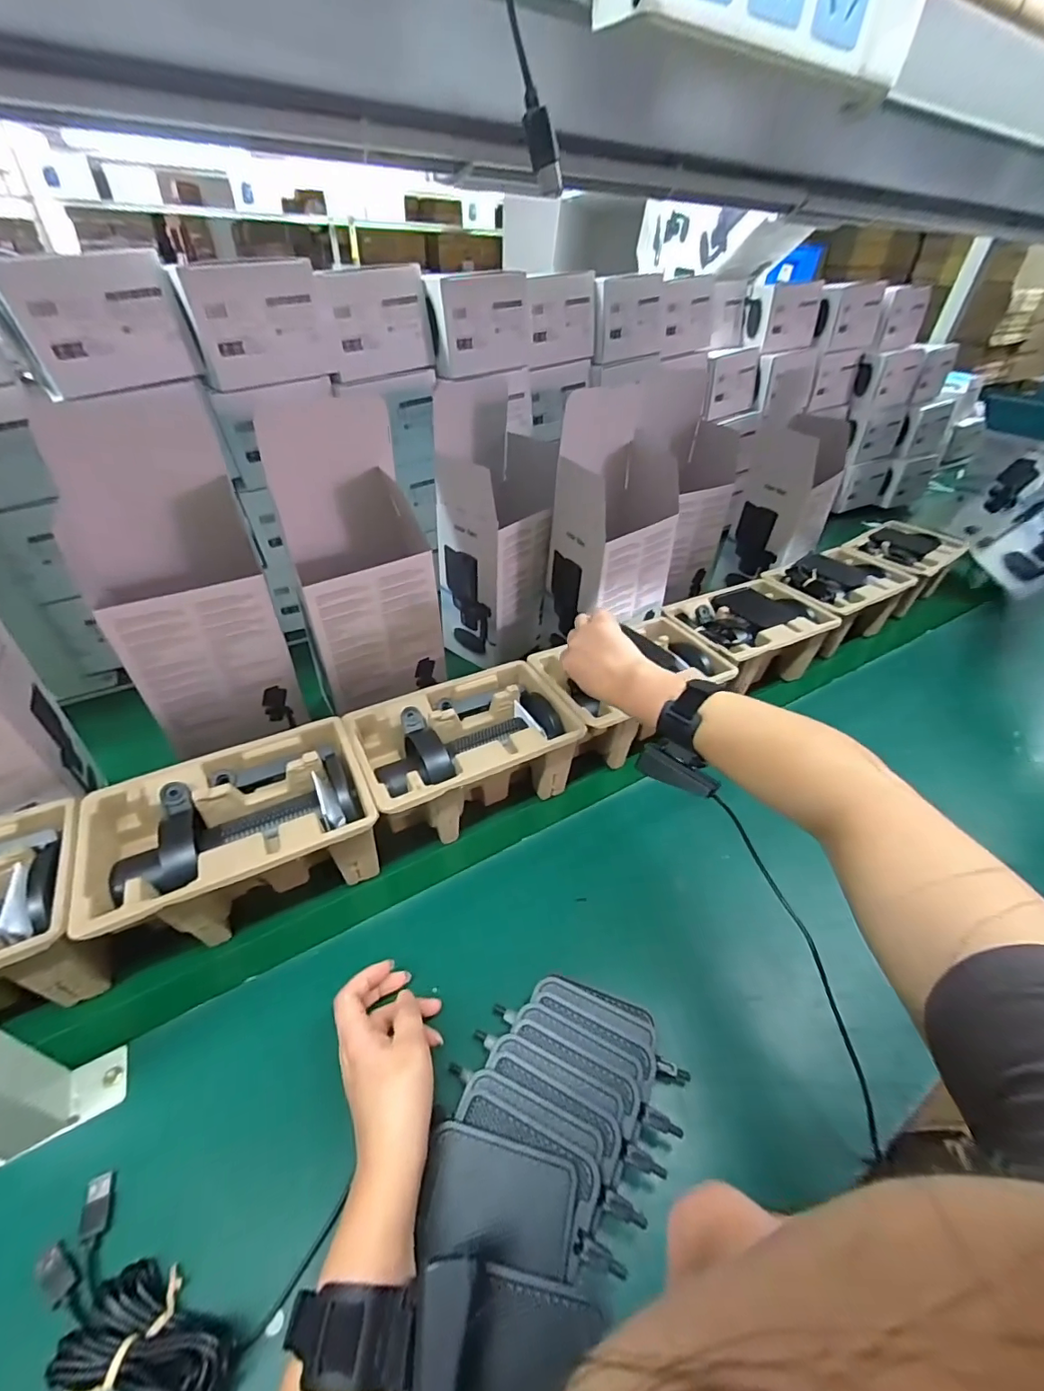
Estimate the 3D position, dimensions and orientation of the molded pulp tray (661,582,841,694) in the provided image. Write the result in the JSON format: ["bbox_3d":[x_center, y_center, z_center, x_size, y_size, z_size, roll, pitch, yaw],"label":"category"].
[{"bbox_3d":[0.328,-0.083,0.768,0.224,0.100,0.162,-19,44,-22],"label":"molded pulp tray"}]

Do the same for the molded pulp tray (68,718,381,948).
[{"bbox_3d":[-0.260,0.136,0.482,0.232,0.102,0.149,-20,44,-23],"label":"molded pulp tray"}]

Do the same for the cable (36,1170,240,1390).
[{"bbox_3d":[-0.225,0.344,0.283,0.144,0.044,0.051,19,43,21],"label":"cable"}]

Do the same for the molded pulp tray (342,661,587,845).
[{"bbox_3d":[-0.066,0.066,0.576,0.232,0.100,0.148,-20,44,-23],"label":"molded pulp tray"}]

